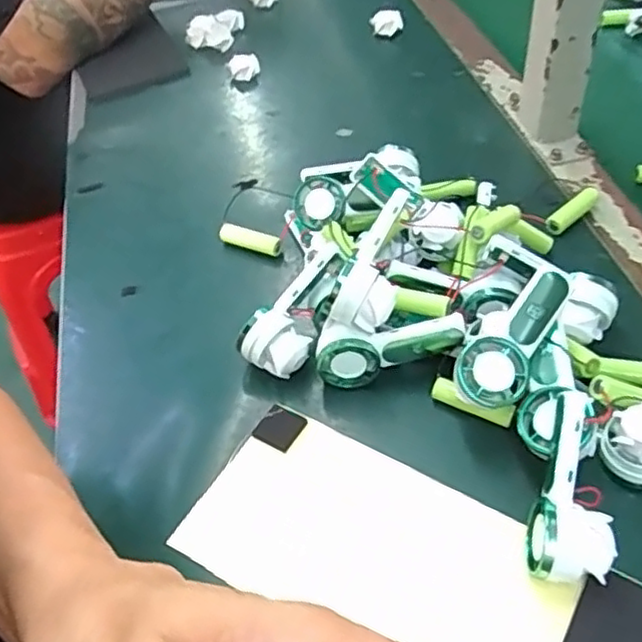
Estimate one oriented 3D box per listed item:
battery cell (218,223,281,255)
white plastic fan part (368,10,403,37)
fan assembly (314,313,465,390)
[{"bbox_3d":[-0.057,-0.066,0.558,0.057,0.013,0.011,17,53,19],"label":"battery cell"},{"bbox_3d":[0.075,-0.345,0.797,0.037,0.024,0.021,-5,49,2],"label":"white plastic fan part"},{"bbox_3d":[0.043,0.018,0.448,0.092,0.044,0.024,-7,49,0],"label":"fan assembly"}]

